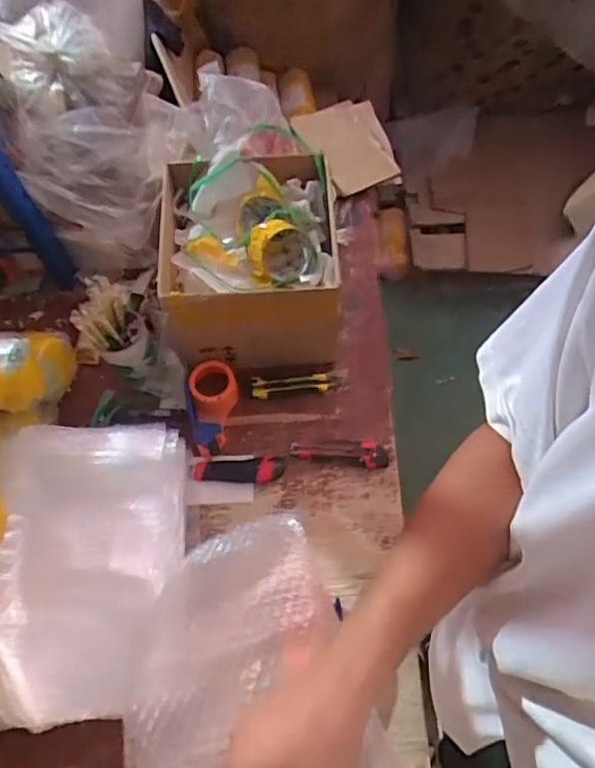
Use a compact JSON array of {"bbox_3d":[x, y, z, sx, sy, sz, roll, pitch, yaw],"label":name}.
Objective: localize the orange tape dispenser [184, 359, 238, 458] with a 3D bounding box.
[{"bbox_3d":[-0.135,0.033,0.922,0.083,0.067,0.143,-12,64,-3],"label":"orange tape dispenser"}]

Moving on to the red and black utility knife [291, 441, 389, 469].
[{"bbox_3d":[0.067,0.108,0.915,0.152,0.021,0.039,6,64,6],"label":"red and black utility knife"}]

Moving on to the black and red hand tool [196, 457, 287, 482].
[{"bbox_3d":[-0.094,0.135,0.902,0.142,0.026,0.035,0,64,3],"label":"black and red hand tool"}]

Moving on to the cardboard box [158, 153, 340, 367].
[{"bbox_3d":[-0.068,-0.183,0.924,0.253,0.229,0.255,-2,64,2],"label":"cardboard box"}]

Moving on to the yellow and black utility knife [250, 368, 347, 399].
[{"bbox_3d":[0.003,-0.002,0.964,0.159,0.012,0.041,-7,63,0],"label":"yellow and black utility knife"}]

